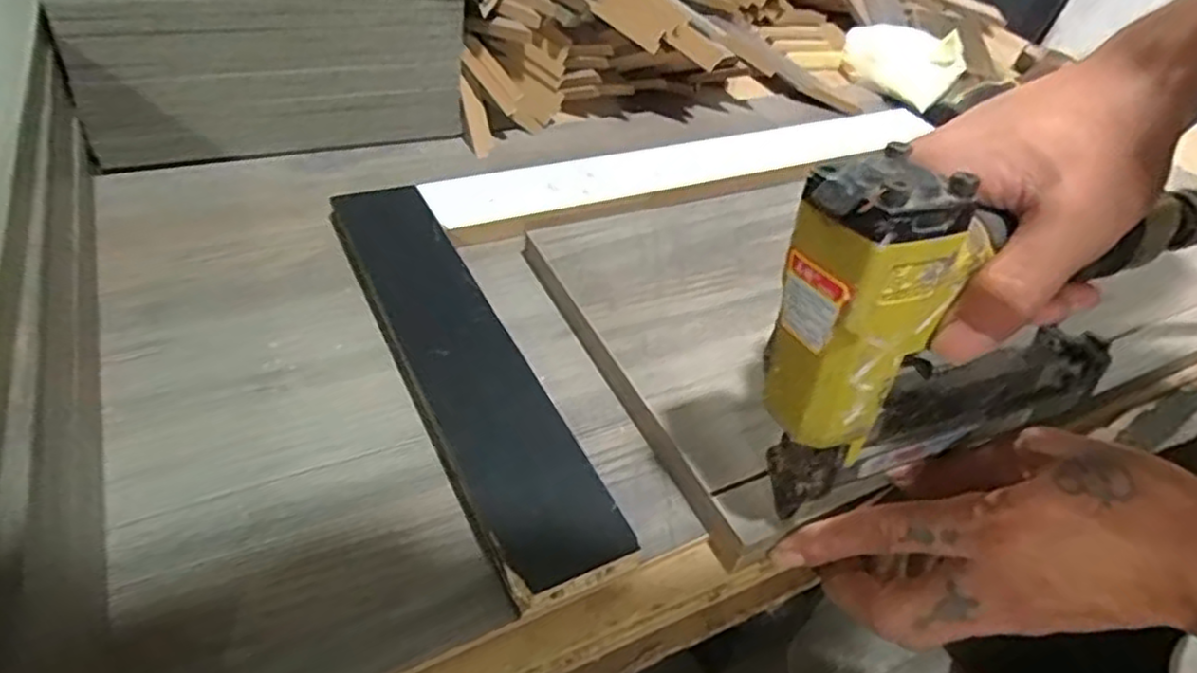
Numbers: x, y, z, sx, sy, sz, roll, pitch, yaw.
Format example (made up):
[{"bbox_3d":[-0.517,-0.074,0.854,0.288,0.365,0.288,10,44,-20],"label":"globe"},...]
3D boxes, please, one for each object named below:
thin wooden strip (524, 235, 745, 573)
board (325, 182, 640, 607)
[{"bbox_3d":[0.006,0.015,0.372,0.006,0.016,0.235,-14,49,-24],"label":"thin wooden strip"},{"bbox_3d":[-0.074,0.006,0.364,0.055,0.016,0.279,-16,50,-25],"label":"board"}]

